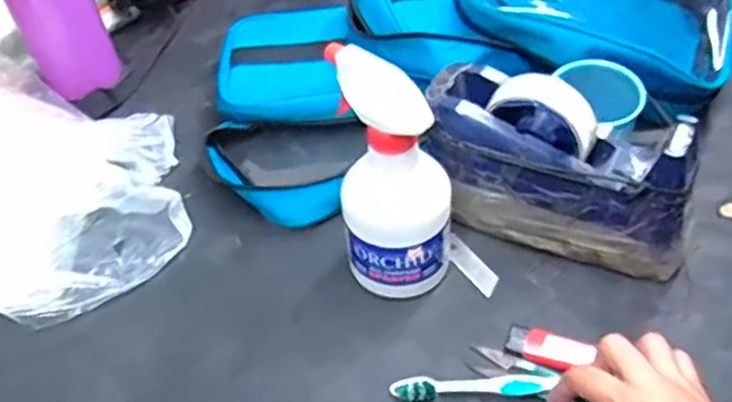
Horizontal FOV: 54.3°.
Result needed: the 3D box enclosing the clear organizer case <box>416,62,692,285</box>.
[{"bbox_3d":[0.146,-0.022,0.546,0.200,0.110,0.071,18,52,21],"label":"clear organizer case"}]

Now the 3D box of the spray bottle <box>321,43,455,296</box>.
[{"bbox_3d":[0.021,-0.011,0.502,0.080,0.188,0.073,-1,48,4],"label":"spray bottle"}]

